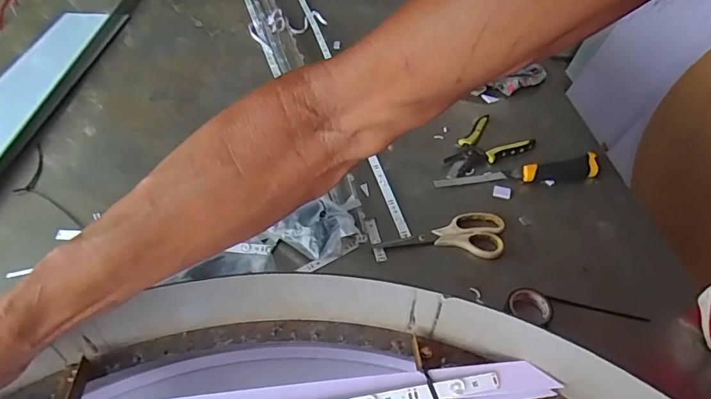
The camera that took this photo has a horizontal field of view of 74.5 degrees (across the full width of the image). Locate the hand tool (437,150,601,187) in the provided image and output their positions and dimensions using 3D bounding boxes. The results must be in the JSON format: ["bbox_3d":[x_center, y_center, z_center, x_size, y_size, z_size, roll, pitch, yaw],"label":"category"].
[{"bbox_3d":[0.260,-0.044,0.741,0.263,0.031,0.034,-4,44,-7],"label":"hand tool"}]

